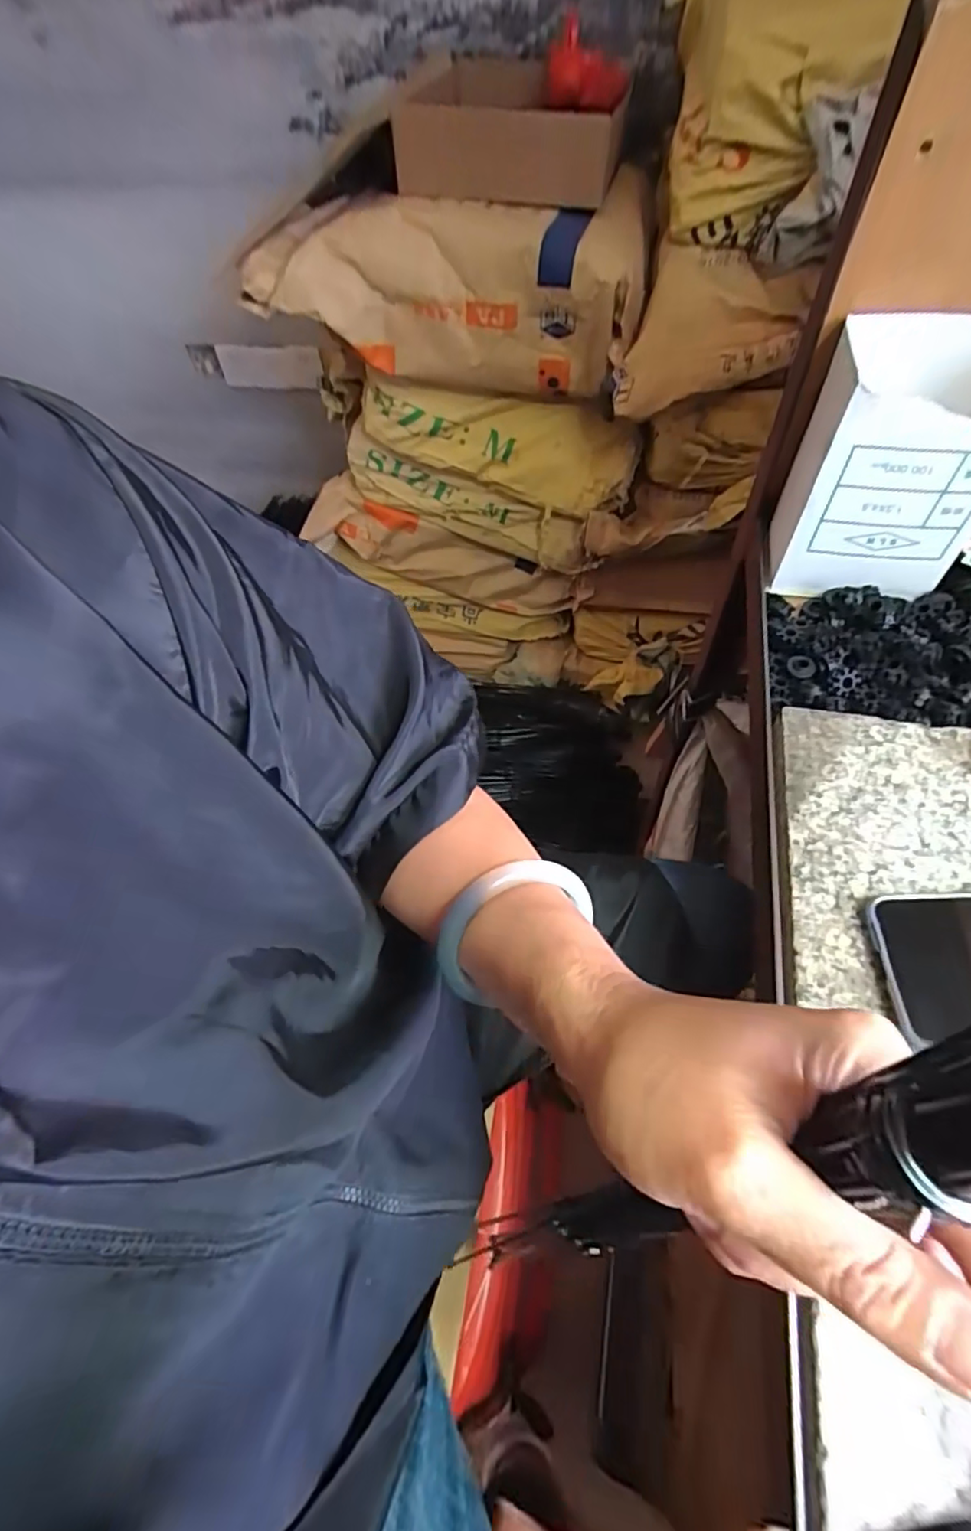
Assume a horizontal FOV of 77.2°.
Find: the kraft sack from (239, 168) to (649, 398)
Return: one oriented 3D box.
[{"bbox_3d":[-0.048,-0.630,0.824,0.499,0.191,0.168,9,57,11],"label":"kraft sack"}]

